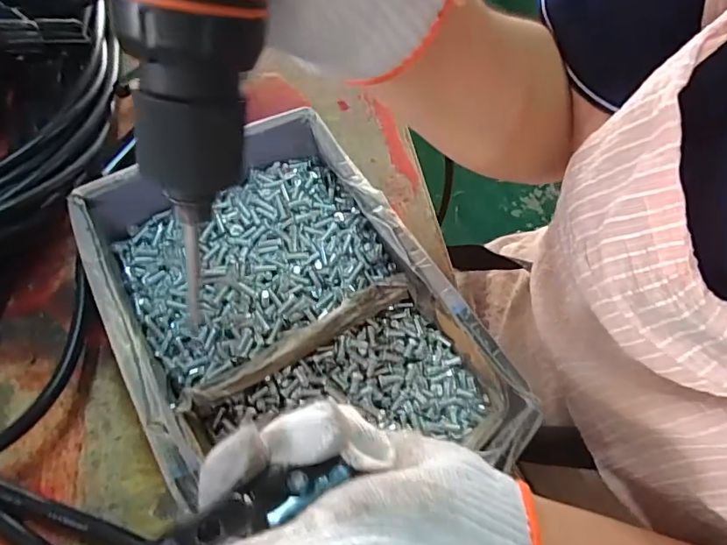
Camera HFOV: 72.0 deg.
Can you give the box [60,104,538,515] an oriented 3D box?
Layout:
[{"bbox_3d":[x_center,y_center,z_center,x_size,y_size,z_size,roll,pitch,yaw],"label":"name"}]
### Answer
[{"bbox_3d":[-0.048,0.020,0.303,0.179,0.059,0.261,-25,64,-17],"label":"box"}]

